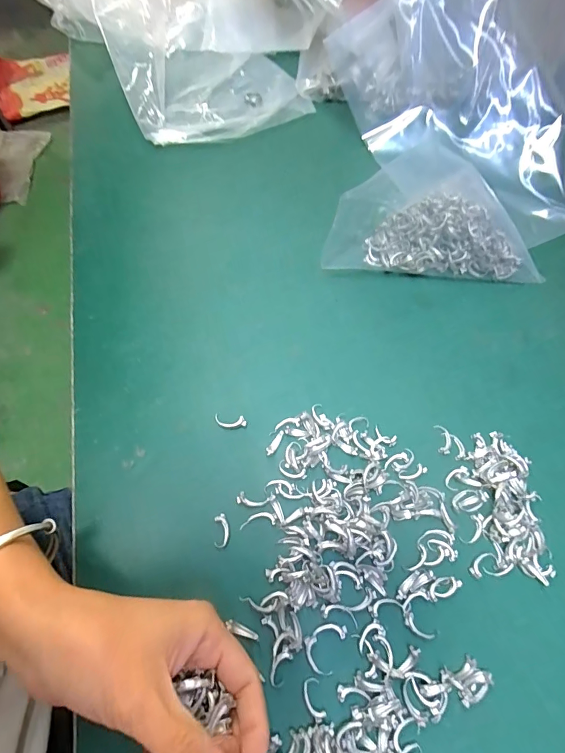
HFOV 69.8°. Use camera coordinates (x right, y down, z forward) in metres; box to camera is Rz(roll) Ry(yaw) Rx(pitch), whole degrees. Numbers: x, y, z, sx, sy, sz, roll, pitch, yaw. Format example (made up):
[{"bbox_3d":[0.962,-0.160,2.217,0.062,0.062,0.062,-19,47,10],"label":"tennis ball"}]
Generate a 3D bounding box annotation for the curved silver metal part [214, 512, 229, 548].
[{"bbox_3d":[-0.041,0.105,0.276,0.010,0.004,0.022,-1,64,-3],"label":"curved silver metal part"}]

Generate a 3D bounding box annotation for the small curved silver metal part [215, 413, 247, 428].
[{"bbox_3d":[-0.040,0.034,0.312,0.025,0.004,0.010,9,64,2],"label":"small curved silver metal part"}]

